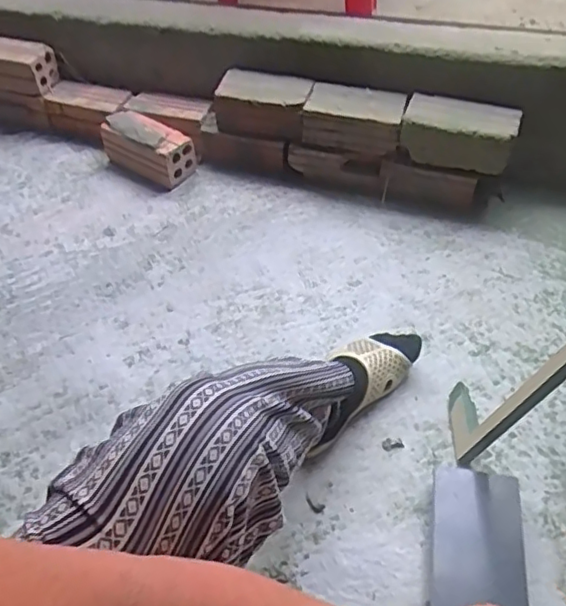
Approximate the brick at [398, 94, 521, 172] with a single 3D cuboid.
[{"bbox_3d":[0.302,-0.294,1.015,0.186,0.080,0.092,14,50,14],"label":"brick"}]

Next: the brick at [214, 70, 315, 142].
[{"bbox_3d":[-0.039,-0.361,1.086,0.173,0.076,0.079,12,50,12],"label":"brick"}]

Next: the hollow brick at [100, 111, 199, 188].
[{"bbox_3d":[-0.261,-0.298,1.141,0.177,0.086,0.094,29,55,25],"label":"hollow brick"}]

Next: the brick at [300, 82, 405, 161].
[{"bbox_3d":[0.127,-0.329,1.065,0.170,0.076,0.087,11,49,11],"label":"brick"}]

